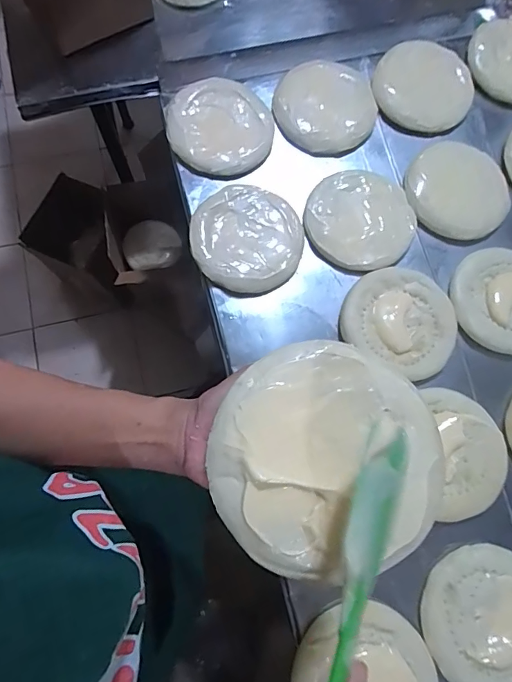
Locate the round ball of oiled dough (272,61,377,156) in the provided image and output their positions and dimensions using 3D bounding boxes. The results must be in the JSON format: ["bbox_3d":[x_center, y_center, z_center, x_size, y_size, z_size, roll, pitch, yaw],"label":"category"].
[{"bbox_3d":[0.102,-0.346,0.615,0.143,0.025,0.152,1,75,-2],"label":"round ball of oiled dough"}]

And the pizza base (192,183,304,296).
[{"bbox_3d":[-0.010,-0.137,0.558,0.142,0.013,0.146,1,75,-2],"label":"pizza base"}]

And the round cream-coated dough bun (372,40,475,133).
[{"bbox_3d":[0.248,-0.378,0.623,0.142,0.032,0.141,1,75,-2],"label":"round cream-coated dough bun"}]

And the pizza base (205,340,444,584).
[{"bbox_3d":[0.045,0.072,0.267,0.141,0.016,0.142,1,75,-2],"label":"pizza base"}]

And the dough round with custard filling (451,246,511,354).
[{"bbox_3d":[0.336,-0.056,0.560,0.140,0.011,0.142,1,75,-2],"label":"dough round with custard filling"}]

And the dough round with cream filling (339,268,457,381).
[{"bbox_3d":[0.189,-0.030,0.546,0.142,0.009,0.131,1,75,-2],"label":"dough round with cream filling"}]

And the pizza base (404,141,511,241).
[{"bbox_3d":[0.284,-0.213,0.587,0.140,0.014,0.136,1,75,-2],"label":"pizza base"}]

